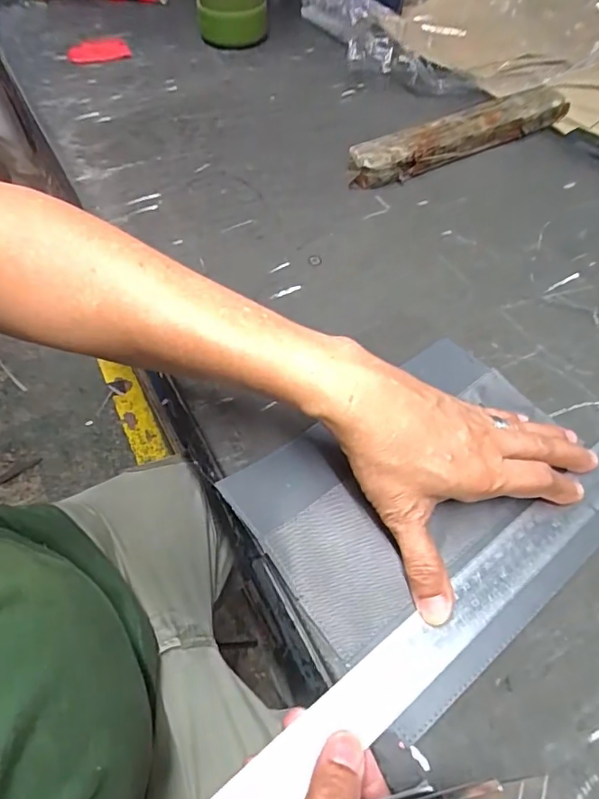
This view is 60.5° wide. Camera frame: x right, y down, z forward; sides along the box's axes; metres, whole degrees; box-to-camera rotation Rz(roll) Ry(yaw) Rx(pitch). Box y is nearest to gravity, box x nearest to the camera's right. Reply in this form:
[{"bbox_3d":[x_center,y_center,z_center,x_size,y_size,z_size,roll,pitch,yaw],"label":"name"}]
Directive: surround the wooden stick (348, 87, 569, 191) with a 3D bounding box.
[{"bbox_3d":[0.174,-0.284,0.553,0.270,0.035,0.038,-23,59,-17],"label":"wooden stick"}]

